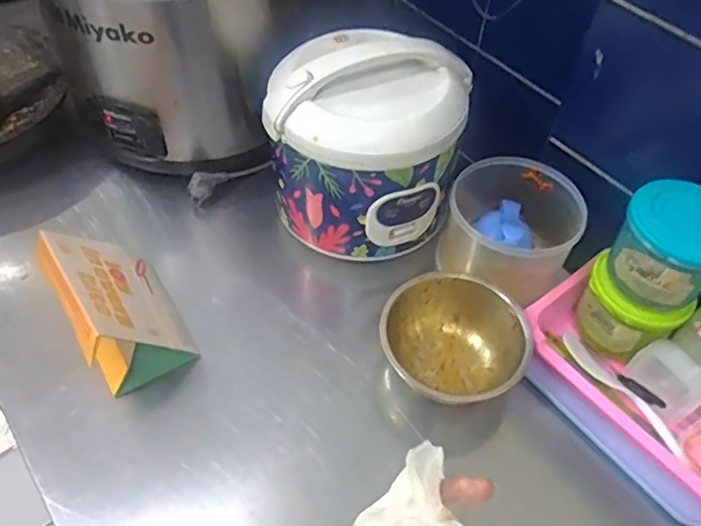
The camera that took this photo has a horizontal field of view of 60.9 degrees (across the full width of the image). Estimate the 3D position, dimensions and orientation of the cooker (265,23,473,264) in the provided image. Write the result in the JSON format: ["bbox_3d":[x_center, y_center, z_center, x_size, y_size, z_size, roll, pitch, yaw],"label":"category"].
[{"bbox_3d":[0.022,-0.157,0.784,0.225,0.219,0.205,2,52,-2],"label":"cooker"}]

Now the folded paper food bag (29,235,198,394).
[{"bbox_3d":[-0.279,0.046,0.724,0.113,0.133,0.176,-27,58,-23],"label":"folded paper food bag"}]

